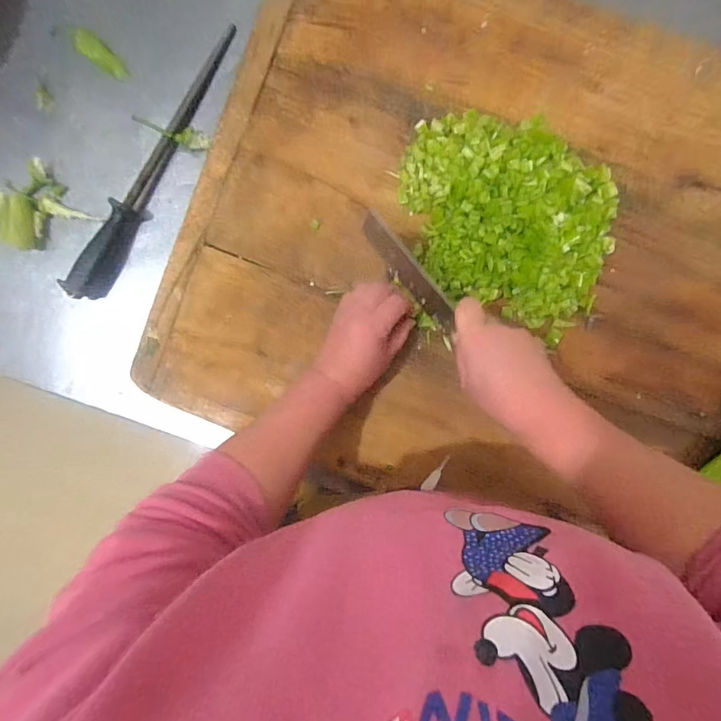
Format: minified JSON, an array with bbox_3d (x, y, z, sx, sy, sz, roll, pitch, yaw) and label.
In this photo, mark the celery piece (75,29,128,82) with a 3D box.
[{"bbox_3d":[-0.328,-0.387,0.533,0.076,0.014,0.029,36,93,1],"label":"celery piece"}]

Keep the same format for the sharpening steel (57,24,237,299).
[{"bbox_3d":[-0.255,-0.243,0.521,0.029,0.036,0.375,31,93,1],"label":"sharpening steel"}]

